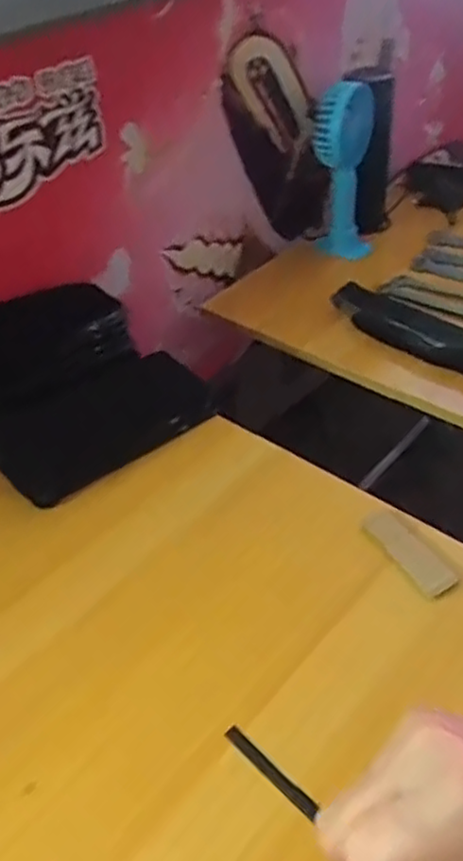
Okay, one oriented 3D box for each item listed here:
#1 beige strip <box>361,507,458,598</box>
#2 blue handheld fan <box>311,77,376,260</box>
[{"bbox_3d":[0.134,0.090,0.522,0.028,0.005,0.082,-22,44,-18],"label":"beige strip"},{"bbox_3d":[0.149,-0.329,0.910,0.078,0.240,0.093,2,42,8],"label":"blue handheld fan"}]

